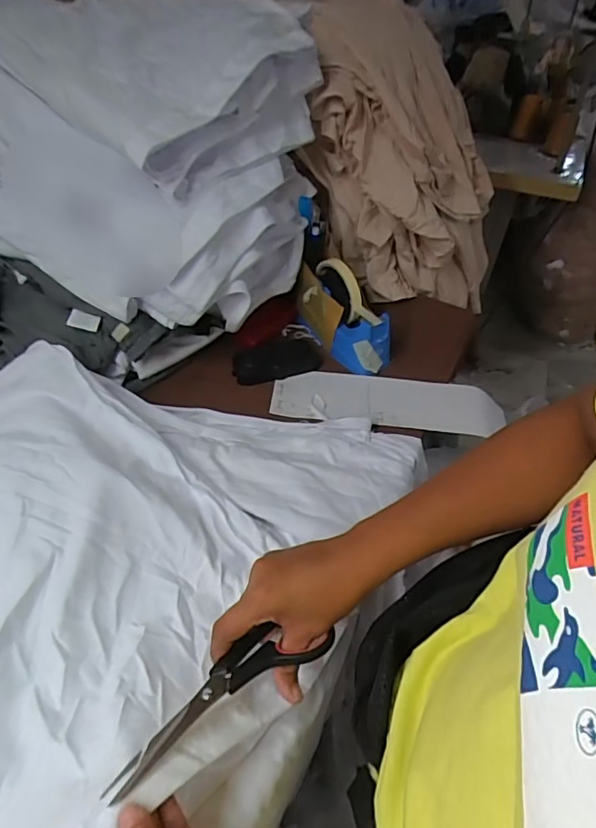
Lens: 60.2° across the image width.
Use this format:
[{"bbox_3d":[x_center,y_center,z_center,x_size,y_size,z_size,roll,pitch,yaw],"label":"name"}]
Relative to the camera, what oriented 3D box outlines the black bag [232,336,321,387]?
[{"bbox_3d":[-0.028,-0.076,0.679,0.116,0.032,0.054,-14,50,-14],"label":"black bag"}]

